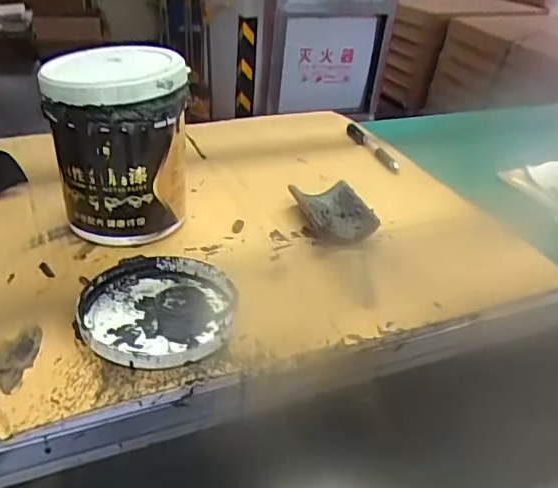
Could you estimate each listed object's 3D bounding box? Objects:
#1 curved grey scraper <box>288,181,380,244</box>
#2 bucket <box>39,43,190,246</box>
[{"bbox_3d":[0.056,-0.030,0.575,0.070,0.026,0.099,0,34,-9],"label":"curved grey scraper"},{"bbox_3d":[-0.150,-0.097,0.526,0.120,0.160,0.131,-5,35,-15],"label":"bucket"}]

